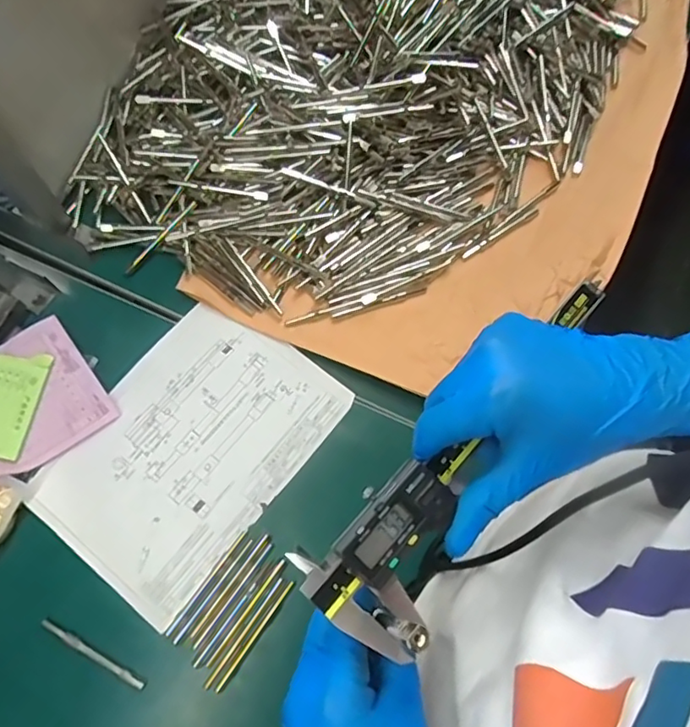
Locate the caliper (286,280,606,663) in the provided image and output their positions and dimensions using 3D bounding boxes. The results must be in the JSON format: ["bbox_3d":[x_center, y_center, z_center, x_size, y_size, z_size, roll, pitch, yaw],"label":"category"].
[{"bbox_3d":[0.070,0.035,0.293,0.060,0.014,0.224,39,70,10],"label":"caliper"}]

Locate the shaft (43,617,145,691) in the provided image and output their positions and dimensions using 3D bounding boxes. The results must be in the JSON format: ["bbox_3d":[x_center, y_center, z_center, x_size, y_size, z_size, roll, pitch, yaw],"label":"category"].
[{"bbox_3d":[-0.230,0.265,0.529,0.111,0.004,0.009,28,74,7],"label":"shaft"}]

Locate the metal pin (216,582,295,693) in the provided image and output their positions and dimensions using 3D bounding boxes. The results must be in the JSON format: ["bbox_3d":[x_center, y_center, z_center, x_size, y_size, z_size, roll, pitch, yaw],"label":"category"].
[{"bbox_3d":[-0.082,0.253,0.538,0.004,0.004,0.113,35,75,9],"label":"metal pin"}]

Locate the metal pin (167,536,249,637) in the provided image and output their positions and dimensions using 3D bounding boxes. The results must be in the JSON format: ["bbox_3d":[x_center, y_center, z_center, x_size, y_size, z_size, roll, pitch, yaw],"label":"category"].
[{"bbox_3d":[-0.131,0.209,0.550,0.004,0.004,0.113,36,75,9],"label":"metal pin"}]

